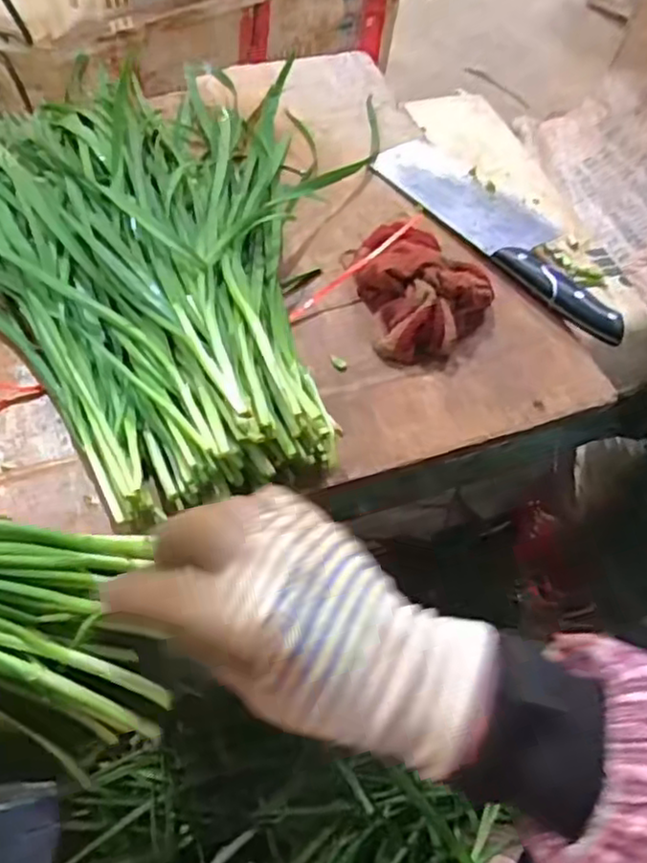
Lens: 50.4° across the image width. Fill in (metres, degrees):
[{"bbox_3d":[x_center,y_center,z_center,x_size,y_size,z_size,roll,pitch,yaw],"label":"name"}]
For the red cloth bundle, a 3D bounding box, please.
[{"bbox_3d":[0.079,-0.122,0.536,0.101,0.046,0.138,-9,57,-11],"label":"red cloth bundle"}]

